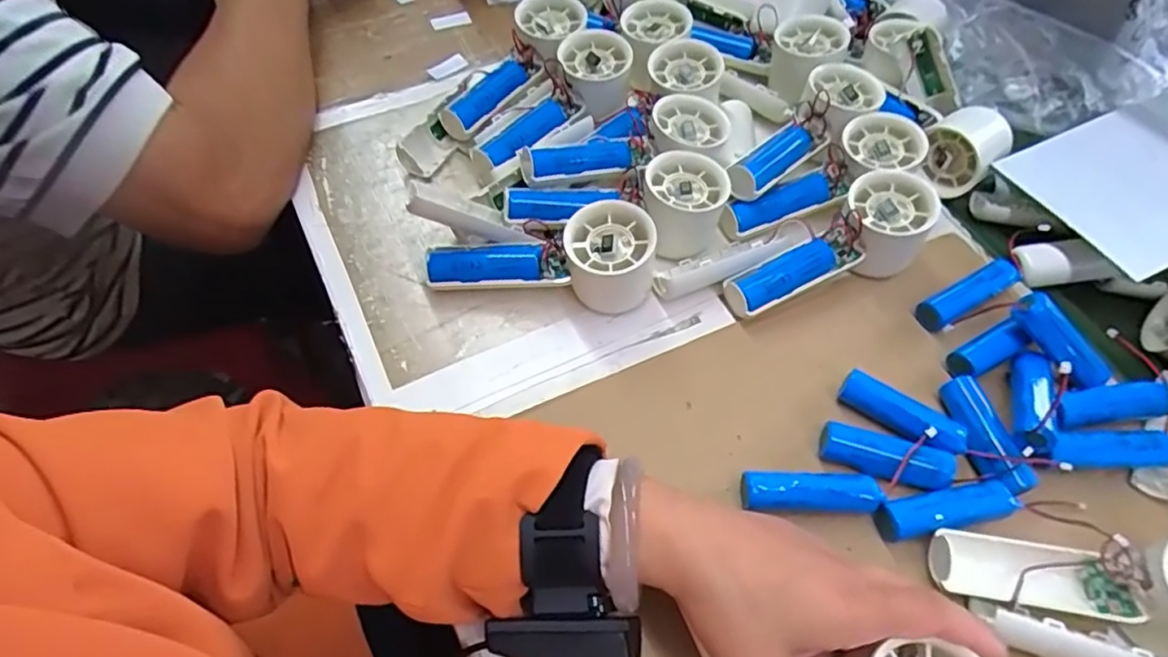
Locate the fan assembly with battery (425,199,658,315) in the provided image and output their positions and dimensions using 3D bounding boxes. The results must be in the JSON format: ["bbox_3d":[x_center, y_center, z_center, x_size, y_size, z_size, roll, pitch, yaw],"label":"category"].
[{"bbox_3d":[-0.028,-0.049,0.424,0.147,0.050,0.056,6,58,0],"label":"fan assembly with battery"}]

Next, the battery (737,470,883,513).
[{"bbox_3d":[0.126,0.093,0.365,0.076,0.025,0.021,1,59,-4],"label":"battery"}]

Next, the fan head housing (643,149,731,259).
[{"bbox_3d":[0.069,-0.086,0.451,0.055,0.044,0.061,11,58,3],"label":"fan head housing"}]

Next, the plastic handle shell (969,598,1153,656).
[{"bbox_3d":[0.247,0.159,0.319,0.097,0.022,0.017,19,59,8],"label":"plastic handle shell"}]

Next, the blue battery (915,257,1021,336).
[{"bbox_3d":[0.265,-0.024,0.445,0.078,0.019,0.021,-24,63,-18],"label":"blue battery"}]

